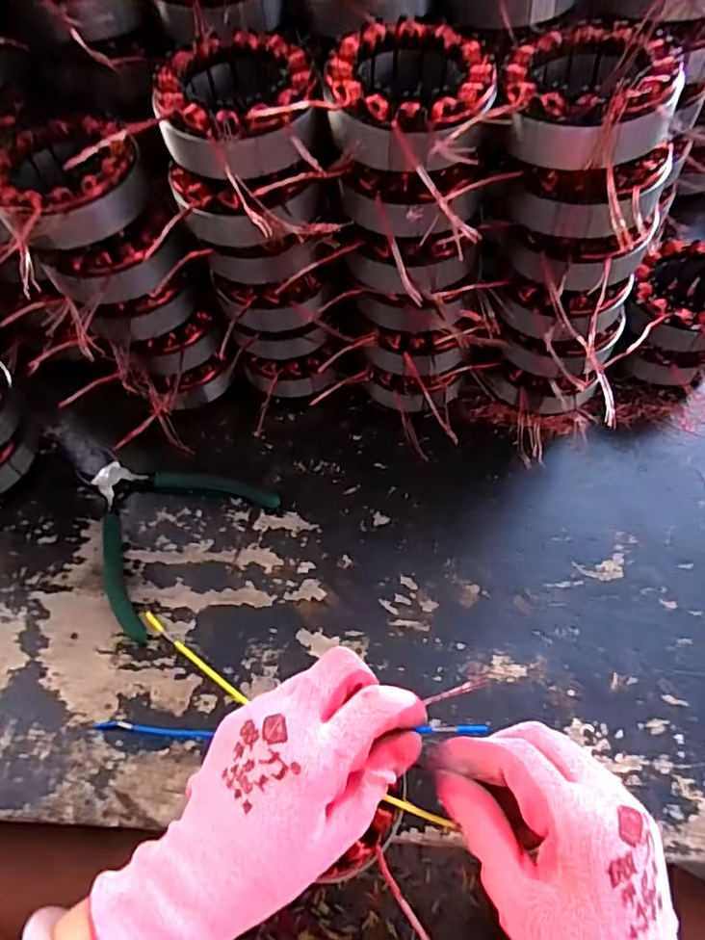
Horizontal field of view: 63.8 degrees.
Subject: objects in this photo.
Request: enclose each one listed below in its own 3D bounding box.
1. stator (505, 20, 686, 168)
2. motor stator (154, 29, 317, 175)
[{"bbox_3d":[0.122,-0.193,0.290,0.083,0.035,0.087,20,65,12],"label":"stator"},{"bbox_3d":[-0.059,-0.192,0.303,0.080,0.031,0.083,-1,63,1],"label":"motor stator"}]

